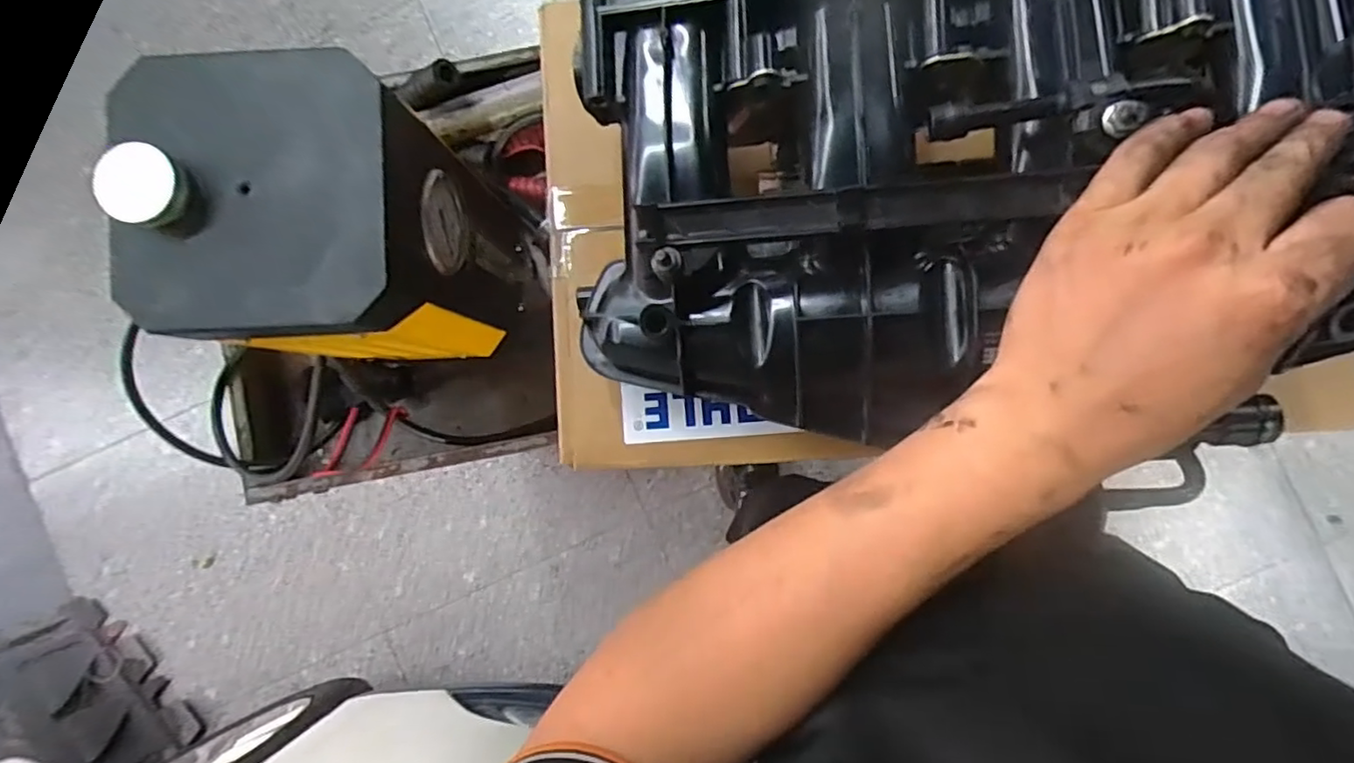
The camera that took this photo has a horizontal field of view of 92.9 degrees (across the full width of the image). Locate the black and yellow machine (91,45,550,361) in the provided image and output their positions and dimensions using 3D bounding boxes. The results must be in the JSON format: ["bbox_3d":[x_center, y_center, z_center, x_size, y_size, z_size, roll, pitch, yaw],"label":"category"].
[{"bbox_3d":[-0.206,-0.094,0.441,0.123,0.263,0.147,3,89,2],"label":"black and yellow machine"}]

